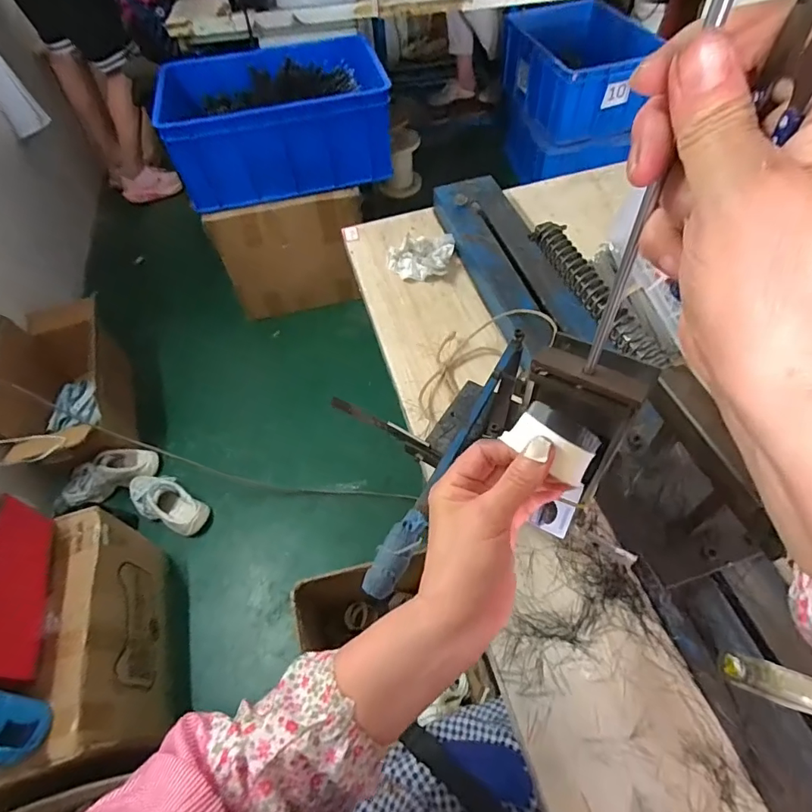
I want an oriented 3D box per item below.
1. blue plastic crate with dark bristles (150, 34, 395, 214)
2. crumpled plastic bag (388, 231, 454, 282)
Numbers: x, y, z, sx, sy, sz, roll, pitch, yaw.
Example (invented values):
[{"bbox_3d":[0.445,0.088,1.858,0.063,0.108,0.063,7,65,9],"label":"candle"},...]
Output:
[{"bbox_3d":[-0.329,-0.755,1.266,0.558,0.268,0.311,-12,56,-4],"label":"blue plastic crate with dark bristles"},{"bbox_3d":[0.023,-0.226,0.718,0.100,0.028,0.071,-1,56,3],"label":"crumpled plastic bag"}]

